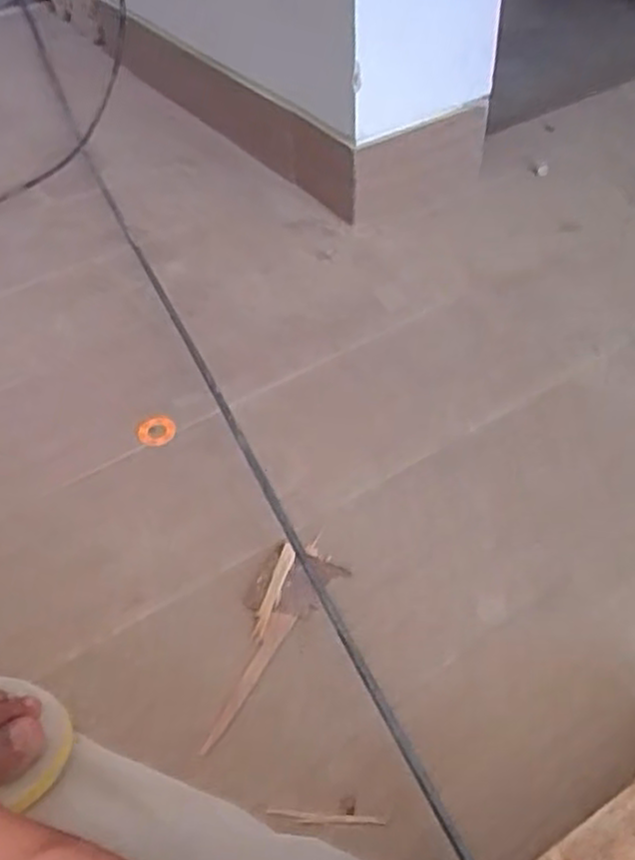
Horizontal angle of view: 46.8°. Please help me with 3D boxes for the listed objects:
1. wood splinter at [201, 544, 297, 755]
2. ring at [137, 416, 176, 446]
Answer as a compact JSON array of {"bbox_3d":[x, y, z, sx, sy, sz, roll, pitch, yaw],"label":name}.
[{"bbox_3d":[-0.036,0.142,0.491,0.024,0.011,0.149,11,46,13],"label":"wood splinter"},{"bbox_3d":[-0.140,0.000,0.636,0.033,0.004,0.038,-11,45,-8],"label":"ring"}]

